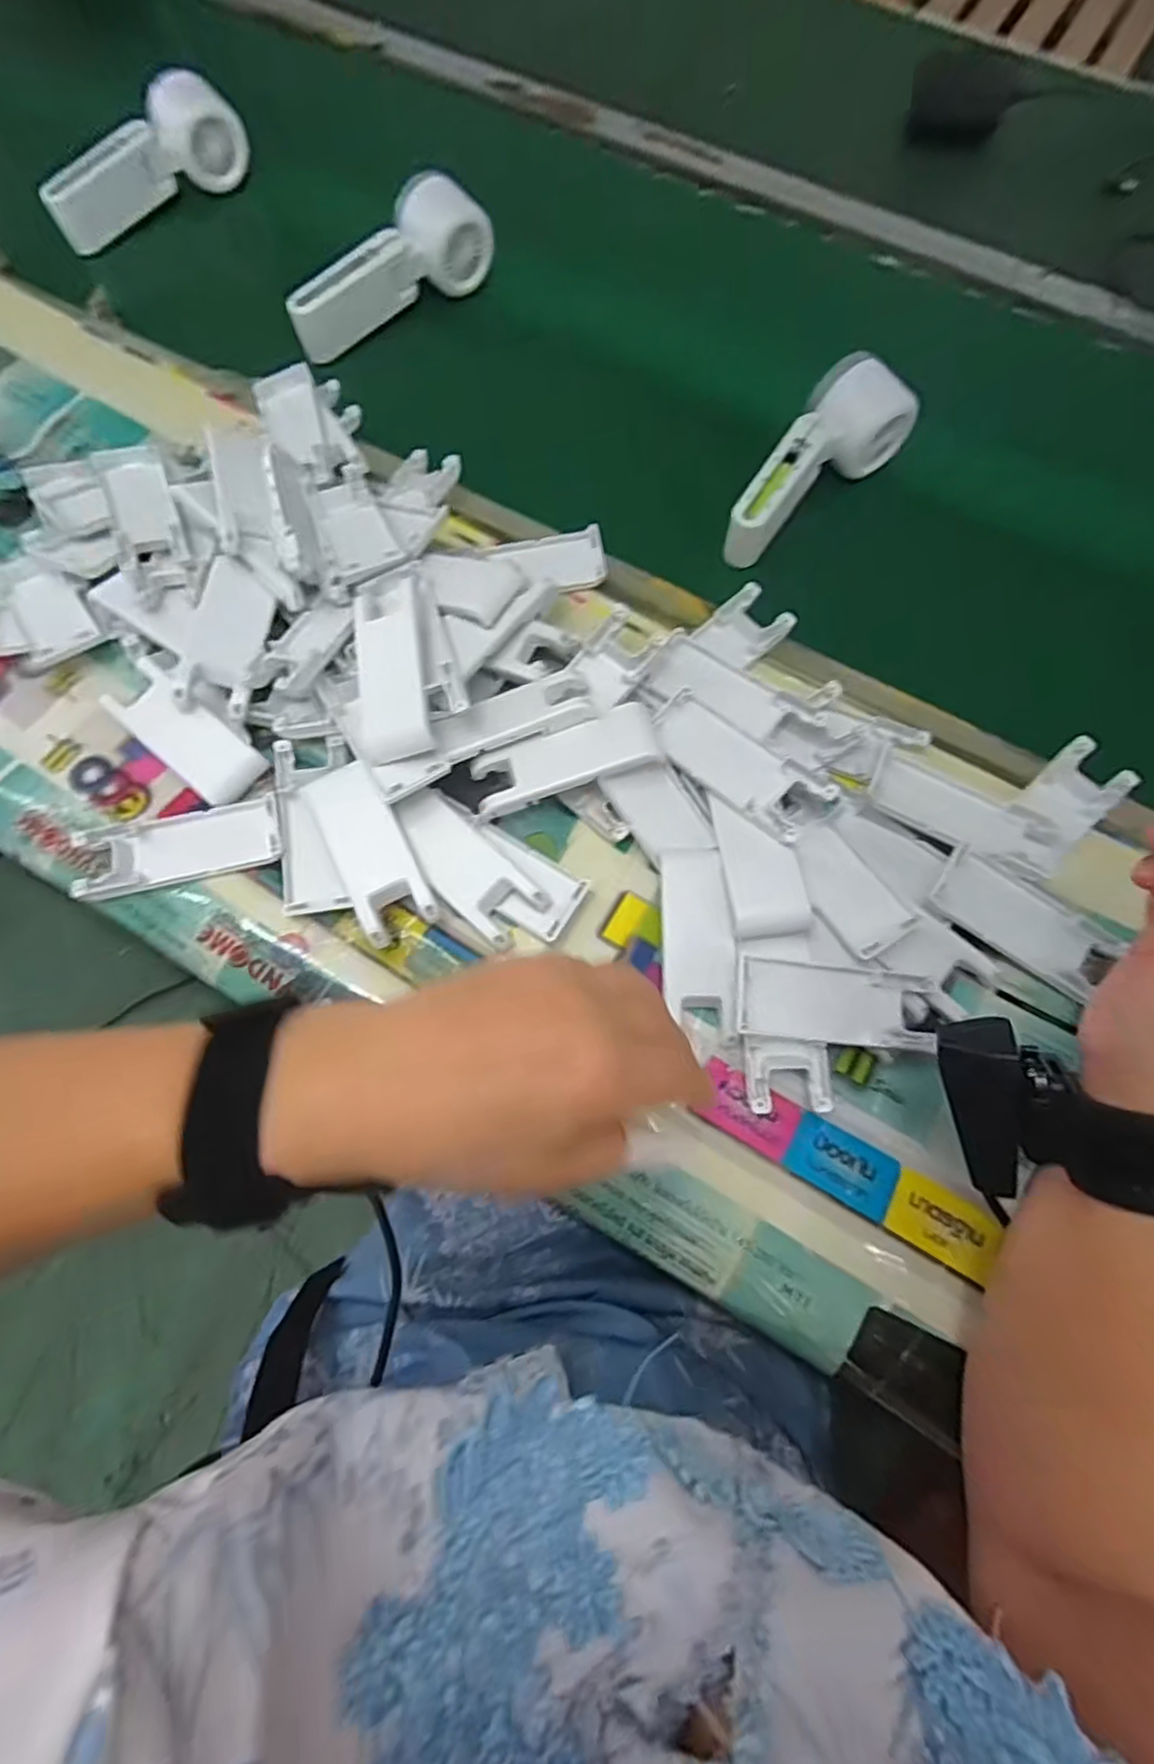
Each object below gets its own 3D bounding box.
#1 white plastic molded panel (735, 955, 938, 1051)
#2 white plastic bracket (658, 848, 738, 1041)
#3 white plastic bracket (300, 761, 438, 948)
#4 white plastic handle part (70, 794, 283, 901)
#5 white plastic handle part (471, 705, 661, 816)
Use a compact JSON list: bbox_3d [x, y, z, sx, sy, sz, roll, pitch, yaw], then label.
[{"bbox_3d":[0.129,0.061,0.359,0.092,0.008,0.040,5,83,5],"label":"white plastic molded panel"},{"bbox_3d":[0.063,0.030,0.369,0.036,0.006,0.095,-3,80,7],"label":"white plastic bracket"},{"bbox_3d":[-0.111,-0.017,0.382,0.037,0.013,0.104,-26,74,-9],"label":"white plastic bracket"},{"bbox_3d":[-0.214,-0.020,0.386,0.103,0.009,0.041,-15,72,-6],"label":"white plastic handle part"},{"bbox_3d":[-0.006,-0.066,0.389,0.102,0.013,0.034,-19,67,5],"label":"white plastic handle part"}]

